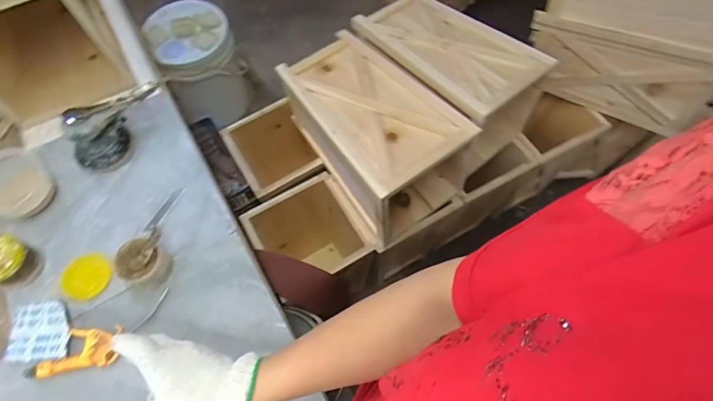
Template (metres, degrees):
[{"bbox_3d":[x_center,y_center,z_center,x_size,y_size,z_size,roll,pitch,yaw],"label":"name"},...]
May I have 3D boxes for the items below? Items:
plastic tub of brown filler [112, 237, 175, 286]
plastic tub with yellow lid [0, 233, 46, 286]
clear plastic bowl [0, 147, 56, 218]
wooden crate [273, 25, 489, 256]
[{"bbox_3d":[-0.371,0.108,0.688,0.074,0.052,0.070,0,64,1],"label":"plastic tub of brown filler"},{"bbox_3d":[-0.601,0.105,0.682,0.070,0.056,0.076,0,64,1],"label":"plastic tub with yellow lid"},{"bbox_3d":[-0.652,-0.024,0.748,0.126,0.076,0.112,-36,69,-15],"label":"clear plastic bowl"},{"bbox_3d":[0.046,-0.167,0.959,0.268,0.259,0.449,-29,67,-13],"label":"wooden crate"}]

